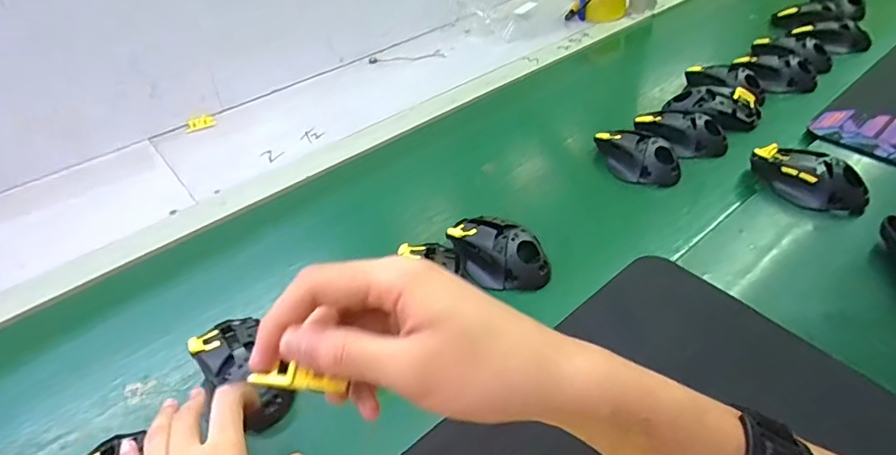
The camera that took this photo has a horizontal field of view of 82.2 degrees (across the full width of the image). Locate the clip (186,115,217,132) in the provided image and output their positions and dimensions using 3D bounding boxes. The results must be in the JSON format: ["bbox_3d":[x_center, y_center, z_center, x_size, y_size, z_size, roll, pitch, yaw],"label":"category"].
[{"bbox_3d":[-0.387,-0.163,0.802,0.042,0.008,0.030,-25,44,-20],"label":"clip"}]

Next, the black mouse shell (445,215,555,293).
[{"bbox_3d":[0.048,0.023,0.510,0.061,0.033,0.107,-34,47,-28],"label":"black mouse shell"}]

